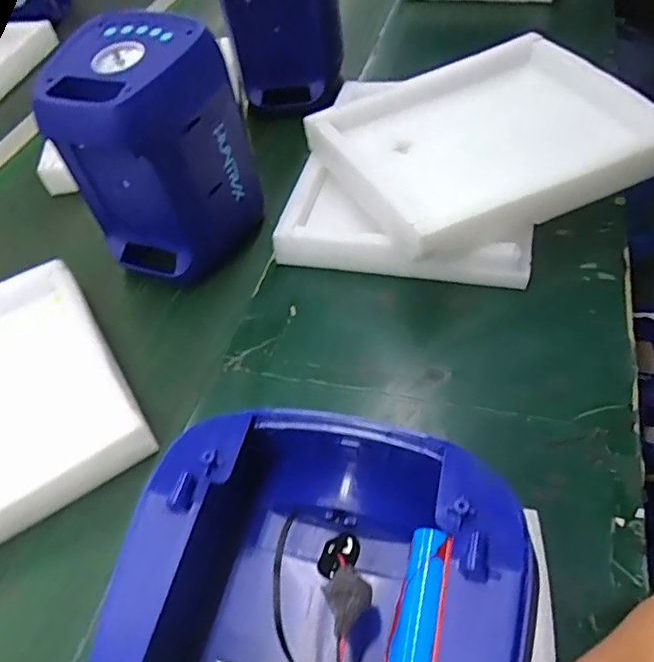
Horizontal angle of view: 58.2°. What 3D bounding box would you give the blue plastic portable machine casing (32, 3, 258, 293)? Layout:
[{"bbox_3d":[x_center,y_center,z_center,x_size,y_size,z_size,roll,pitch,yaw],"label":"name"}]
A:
[{"bbox_3d":[-0.190,-0.198,0.667,0.155,0.236,0.150,14,52,18],"label":"blue plastic portable machine casing"}]

